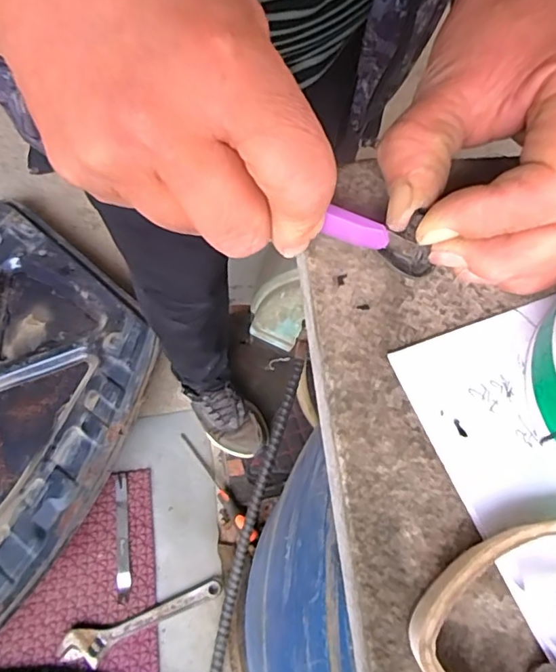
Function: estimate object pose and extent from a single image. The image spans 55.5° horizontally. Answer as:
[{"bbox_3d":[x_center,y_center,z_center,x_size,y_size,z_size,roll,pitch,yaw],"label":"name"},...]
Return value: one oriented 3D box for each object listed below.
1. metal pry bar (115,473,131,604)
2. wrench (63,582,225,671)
[{"bbox_3d":[-0.299,0.382,1.017,0.025,0.010,0.233,-6,57,-8],"label":"metal pry bar"},{"bbox_3d":[-0.238,0.511,0.939,0.283,0.018,0.061,-16,65,-14],"label":"wrench"}]

